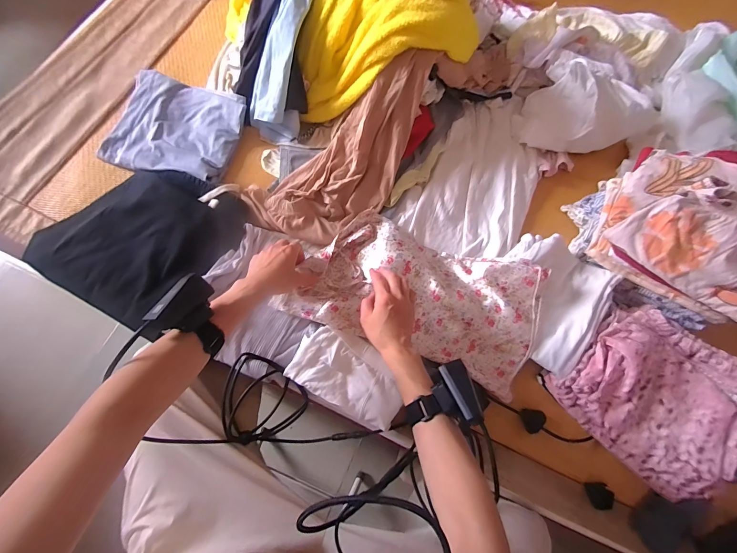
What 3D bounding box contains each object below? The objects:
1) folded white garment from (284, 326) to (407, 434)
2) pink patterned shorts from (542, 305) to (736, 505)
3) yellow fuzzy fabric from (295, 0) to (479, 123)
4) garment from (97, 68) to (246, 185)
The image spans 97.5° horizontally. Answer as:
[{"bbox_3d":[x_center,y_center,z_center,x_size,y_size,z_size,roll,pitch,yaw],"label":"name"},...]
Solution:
[{"bbox_3d":[-0.030,0.154,0.508,0.178,0.022,0.106,30,73,7],"label":"folded white garment"},{"bbox_3d":[0.468,0.185,0.525,0.238,0.084,0.244,-43,83,-14],"label":"pink patterned shorts"},{"bbox_3d":[0.033,-0.424,0.588,0.315,0.179,0.200,-2,75,-6],"label":"yellow fuzzy fabric"},{"bbox_3d":[-0.368,-0.291,0.617,0.233,0.024,0.207,13,72,2],"label":"garment"}]

